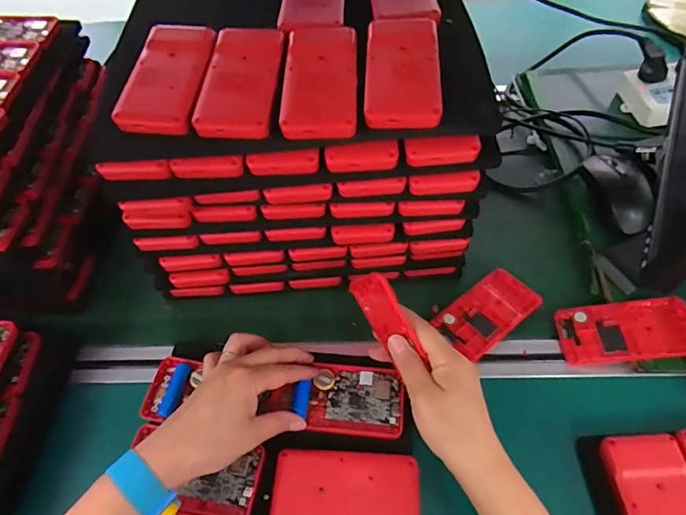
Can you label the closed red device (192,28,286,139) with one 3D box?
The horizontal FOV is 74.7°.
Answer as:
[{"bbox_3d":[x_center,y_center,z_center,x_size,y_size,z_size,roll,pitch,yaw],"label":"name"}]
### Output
[{"bbox_3d":[-0.087,-0.155,0.395,0.062,0.023,0.116,2,54,5],"label":"closed red device"}]

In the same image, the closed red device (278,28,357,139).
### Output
[{"bbox_3d":[-0.020,-0.154,0.391,0.062,0.022,0.123,-1,54,3],"label":"closed red device"}]

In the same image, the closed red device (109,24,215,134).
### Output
[{"bbox_3d":[-0.153,-0.159,0.396,0.063,0.023,0.121,3,55,6],"label":"closed red device"}]

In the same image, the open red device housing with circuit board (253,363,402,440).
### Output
[{"bbox_3d":[-0.008,0.132,0.426,0.128,0.013,0.064,4,57,7],"label":"open red device housing with circuit board"}]

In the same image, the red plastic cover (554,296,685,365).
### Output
[{"bbox_3d":[0.282,0.074,0.453,0.118,0.016,0.062,-10,55,14],"label":"red plastic cover"}]

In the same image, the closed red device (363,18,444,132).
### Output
[{"bbox_3d":[0.051,-0.163,0.390,0.061,0.019,0.125,1,54,5],"label":"closed red device"}]

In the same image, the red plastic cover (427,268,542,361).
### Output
[{"bbox_3d":[0.158,0.058,0.488,0.107,0.008,0.061,-35,59,-20],"label":"red plastic cover"}]

